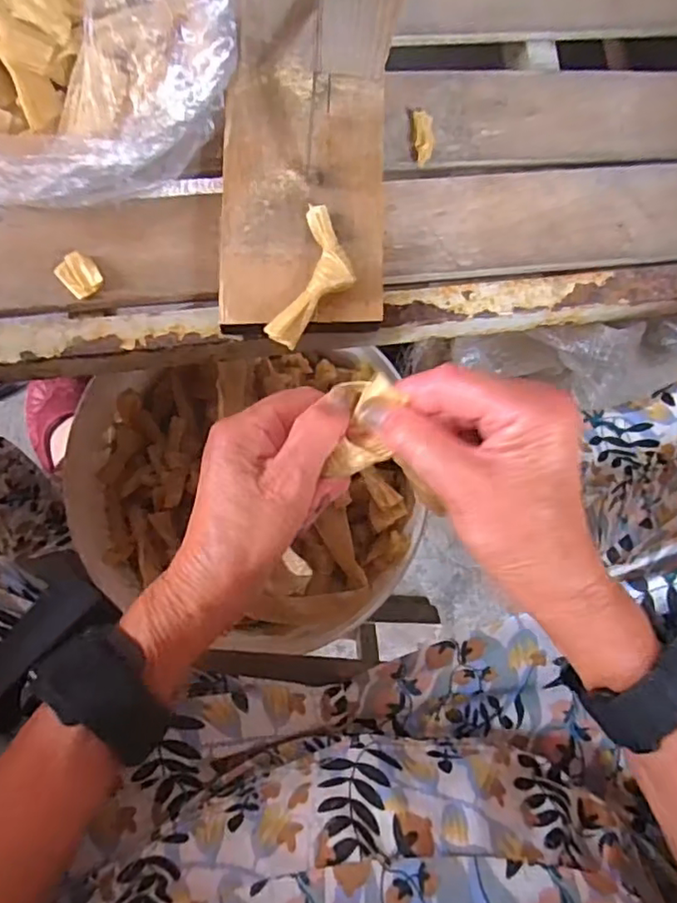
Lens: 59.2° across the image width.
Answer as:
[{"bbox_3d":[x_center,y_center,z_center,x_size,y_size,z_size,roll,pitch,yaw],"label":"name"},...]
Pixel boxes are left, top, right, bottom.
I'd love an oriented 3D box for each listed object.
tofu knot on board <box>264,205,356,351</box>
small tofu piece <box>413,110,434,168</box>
[{"bbox_3d":[-0.011,-0.086,0.303,0.032,0.016,0.069,20,81,-3],"label":"tofu knot on board"},{"bbox_3d":[0.049,-0.183,0.346,0.013,0.004,0.037,2,83,-6],"label":"small tofu piece"}]

